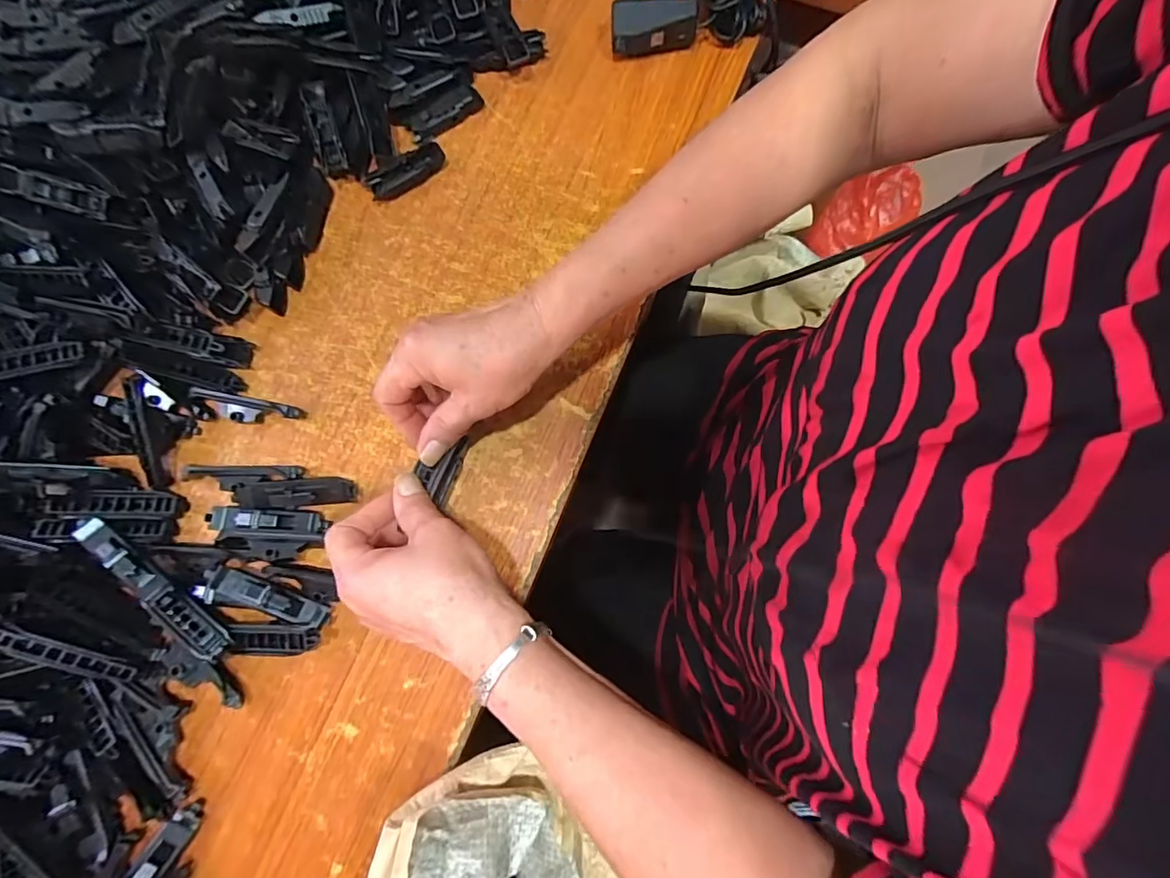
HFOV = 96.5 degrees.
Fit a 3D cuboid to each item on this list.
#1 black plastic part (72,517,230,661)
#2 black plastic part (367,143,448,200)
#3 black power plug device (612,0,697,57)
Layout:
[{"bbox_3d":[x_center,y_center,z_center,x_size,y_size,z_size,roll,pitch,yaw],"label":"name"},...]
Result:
[{"bbox_3d":[-0.281,0.096,0.339,0.127,0.023,0.020,39,80,8],"label":"black plastic part"},{"bbox_3d":[-0.143,-0.215,0.420,0.064,0.012,0.020,-33,79,-7],"label":"black plastic part"},{"bbox_3d":[0.055,-0.340,0.430,0.068,0.036,0.027,-8,77,-2],"label":"black power plug device"}]

